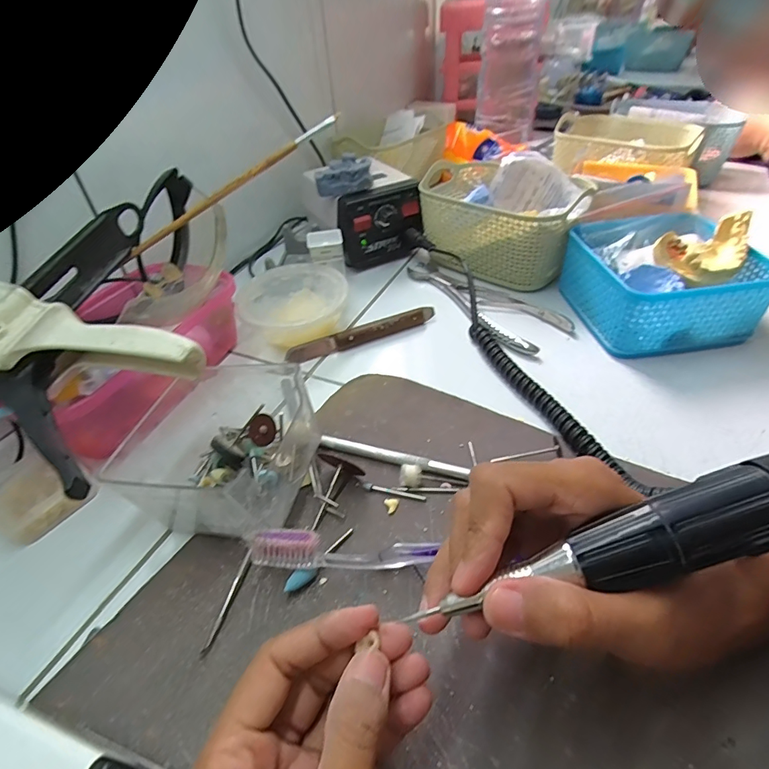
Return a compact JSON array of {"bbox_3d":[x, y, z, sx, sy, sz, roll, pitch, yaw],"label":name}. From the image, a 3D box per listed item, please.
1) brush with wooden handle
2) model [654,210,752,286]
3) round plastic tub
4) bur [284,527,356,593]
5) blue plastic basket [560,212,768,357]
[{"bbox_3d":[-0.123,-0.163,0.368,0.201,0.007,0.010,-33,47,3],"label":"brush with wooden handle"},{"bbox_3d":[0.271,-0.119,0.380,0.061,0.039,0.058,28,52,31],"label":"model"},{"bbox_3d":[-0.084,-0.073,0.428,0.096,0.038,0.105,-2,43,2],"label":"round plastic tub"},{"bbox_3d":[-0.036,0.101,0.257,0.008,0.010,0.049,32,54,31],"label":"bur"},{"bbox_3d":[0.244,-0.091,0.404,0.132,0.065,0.128,-7,44,-4],"label":"blue plastic basket"}]

